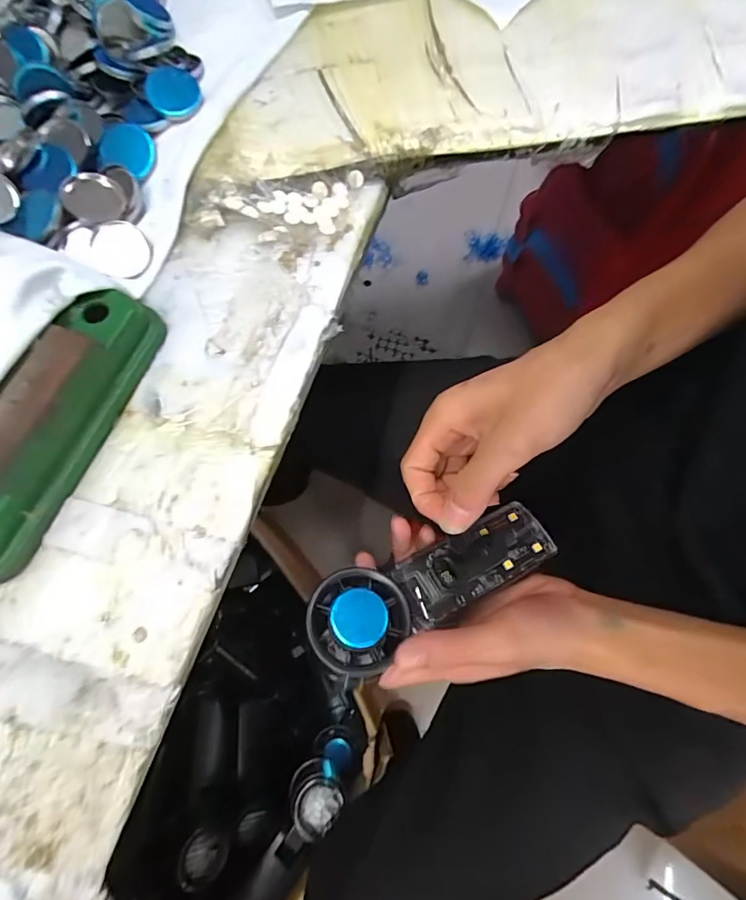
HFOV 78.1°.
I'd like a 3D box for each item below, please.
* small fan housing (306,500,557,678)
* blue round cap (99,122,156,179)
[{"bbox_3d":[0.038,0.078,0.278,0.160,0.023,0.051,-18,72,-25],"label":"small fan housing"},{"bbox_3d":[-0.147,-0.180,0.275,0.033,0.009,0.034,1,71,-2],"label":"blue round cap"}]

